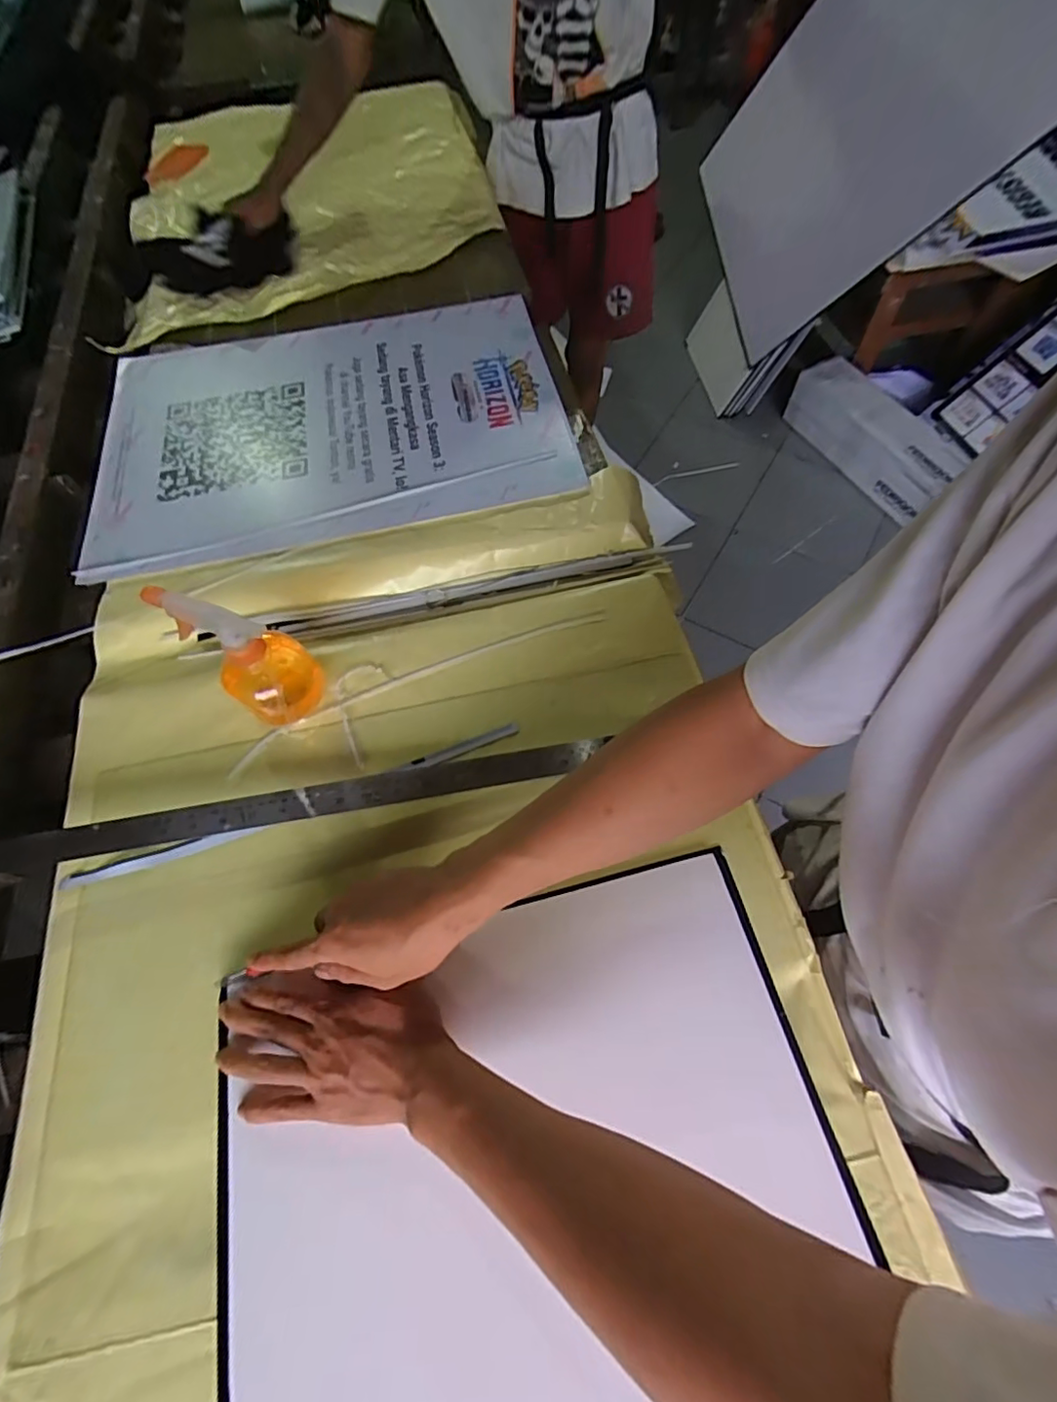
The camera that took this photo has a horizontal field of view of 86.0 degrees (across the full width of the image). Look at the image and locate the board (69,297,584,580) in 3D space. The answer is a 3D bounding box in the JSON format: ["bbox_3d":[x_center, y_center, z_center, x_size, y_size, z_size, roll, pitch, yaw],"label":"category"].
[{"bbox_3d":[-0.266,-0.382,0.752,0.606,0.020,0.410,-10,64,-4],"label":"board"}]

